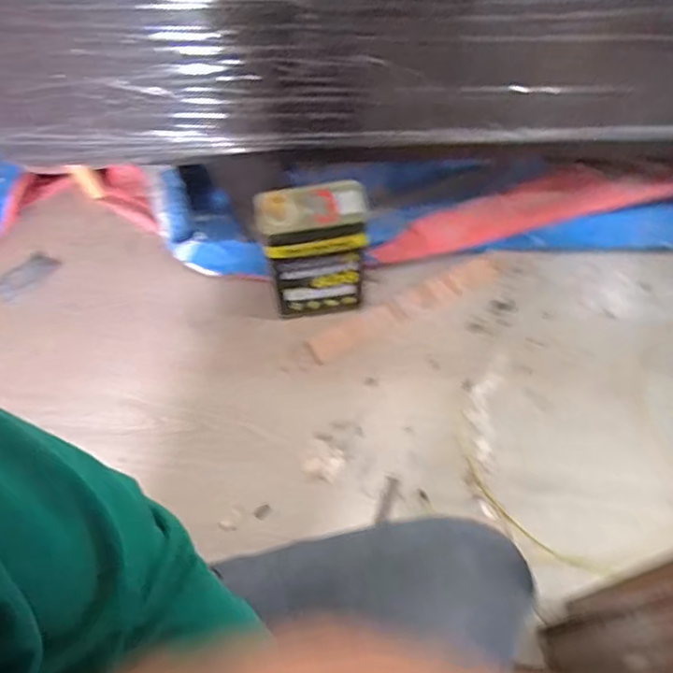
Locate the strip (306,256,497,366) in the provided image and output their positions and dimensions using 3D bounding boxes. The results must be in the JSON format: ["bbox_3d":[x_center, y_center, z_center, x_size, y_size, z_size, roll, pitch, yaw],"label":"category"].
[{"bbox_3d":[0.130,-0.058,1.118,0.392,0.013,0.064,-26,62,-14],"label":"strip"}]

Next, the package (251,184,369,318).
[{"bbox_3d":[-0.036,-0.145,1.040,0.169,0.254,0.107,-3,59,0],"label":"package"}]

